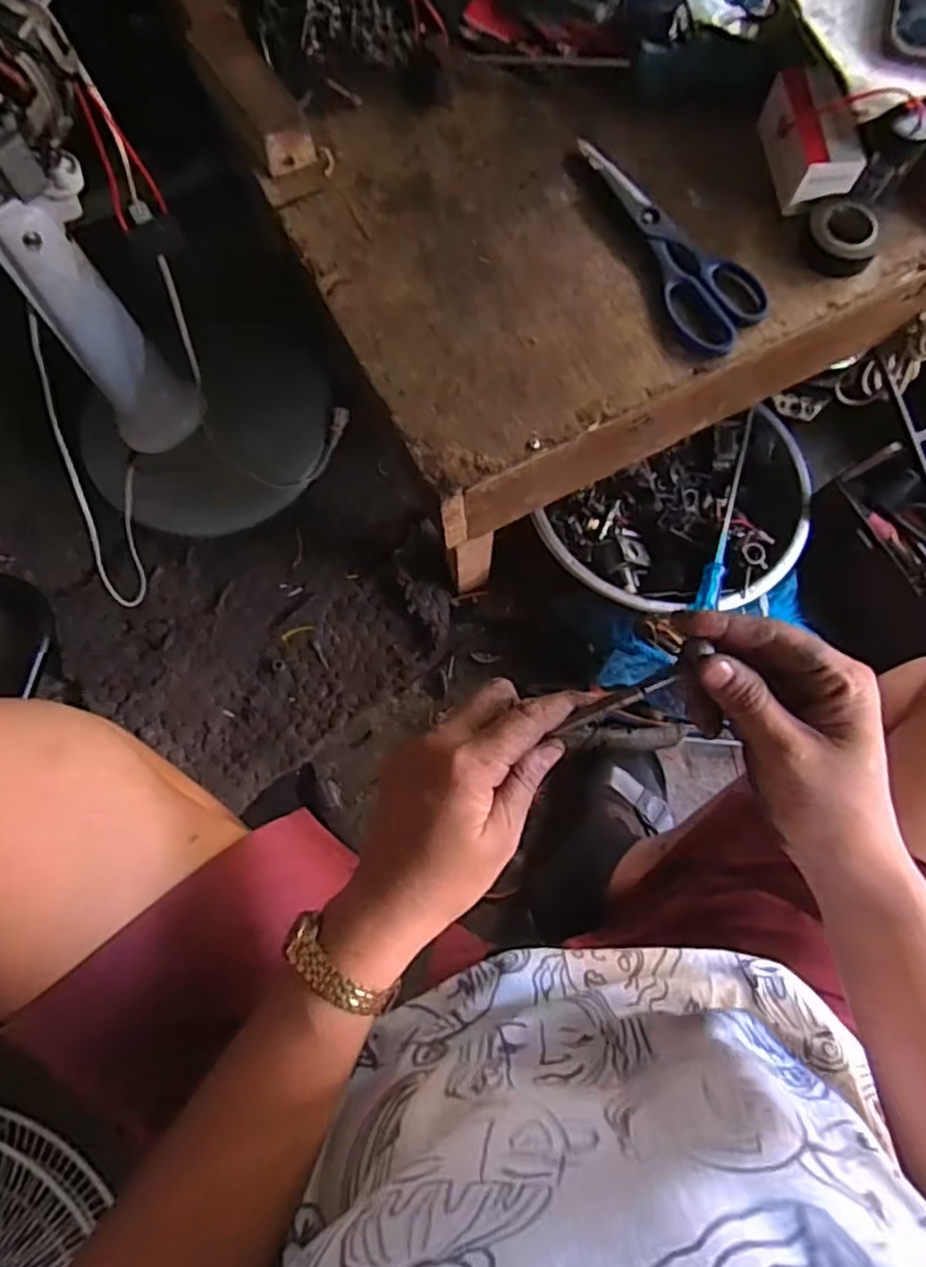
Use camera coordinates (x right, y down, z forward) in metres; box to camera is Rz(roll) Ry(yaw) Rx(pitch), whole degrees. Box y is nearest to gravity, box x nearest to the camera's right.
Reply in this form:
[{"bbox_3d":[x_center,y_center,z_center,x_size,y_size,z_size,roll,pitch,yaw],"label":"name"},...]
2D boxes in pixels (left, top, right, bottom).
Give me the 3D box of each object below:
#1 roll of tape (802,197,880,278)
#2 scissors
[{"bbox_3d":[0.287,-0.300,0.513,0.054,0.023,0.054,0,76,-2],"label":"roll of tape"},{"bbox_3d":[0.163,-0.299,0.516,0.070,0.012,0.201,-22,77,-7],"label":"scissors"}]

